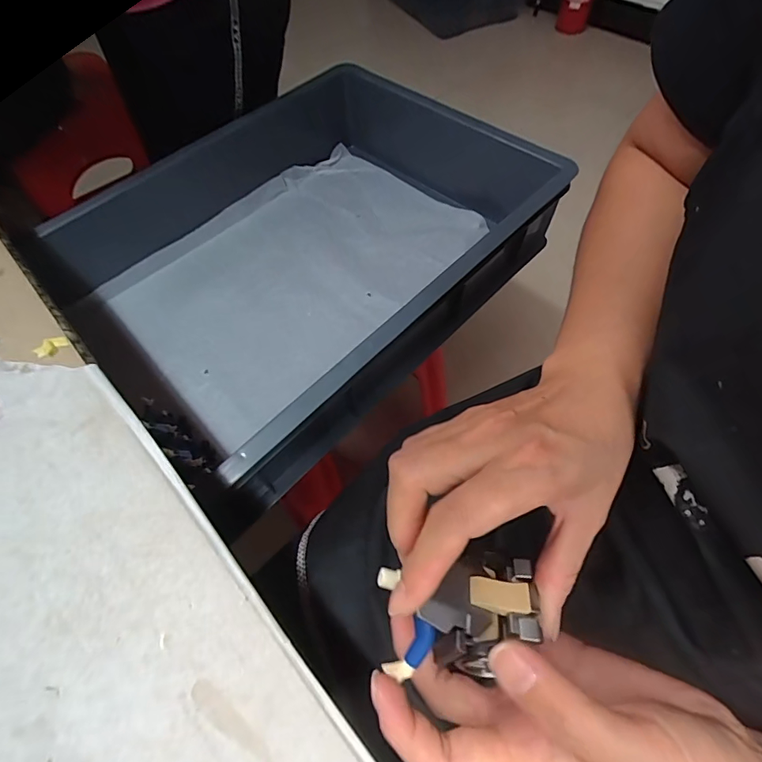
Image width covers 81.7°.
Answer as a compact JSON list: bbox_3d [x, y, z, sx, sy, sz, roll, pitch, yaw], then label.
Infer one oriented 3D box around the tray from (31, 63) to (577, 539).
[{"bbox_3d":[-0.081,-0.186,0.575,0.421,0.125,0.587,38,68,22],"label":"tray"}]

